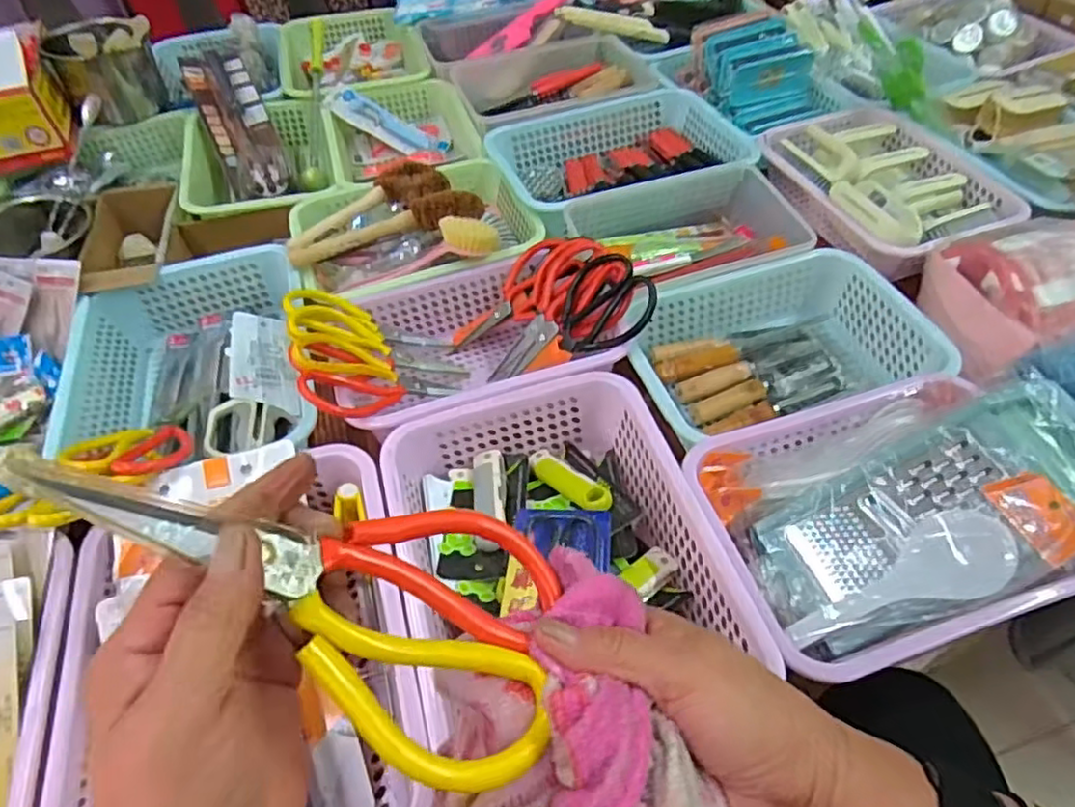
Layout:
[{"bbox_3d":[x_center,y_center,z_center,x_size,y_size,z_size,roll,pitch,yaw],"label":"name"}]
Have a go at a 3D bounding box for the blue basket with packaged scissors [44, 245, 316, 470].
[{"bbox_3d":[-0.388,-0.049,0.765,0.239,0.086,0.282,-10,50,-4],"label":"blue basket with packaged scissors"}]

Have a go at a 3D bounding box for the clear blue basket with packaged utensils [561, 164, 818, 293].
[{"bbox_3d":[0.188,-0.201,0.838,0.272,0.069,0.167,-16,51,-9],"label":"clear blue basket with packaged utensils"}]

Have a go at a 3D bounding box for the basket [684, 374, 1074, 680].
[{"bbox_3d":[0.299,0.080,0.559,0.303,0.104,0.223,-16,51,-9],"label":"basket"}]

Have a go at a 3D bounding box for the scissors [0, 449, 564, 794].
[{"bbox_3d":[-0.081,0.063,0.247,0.203,0.011,0.102,29,50,-16],"label":"scissors"}]

